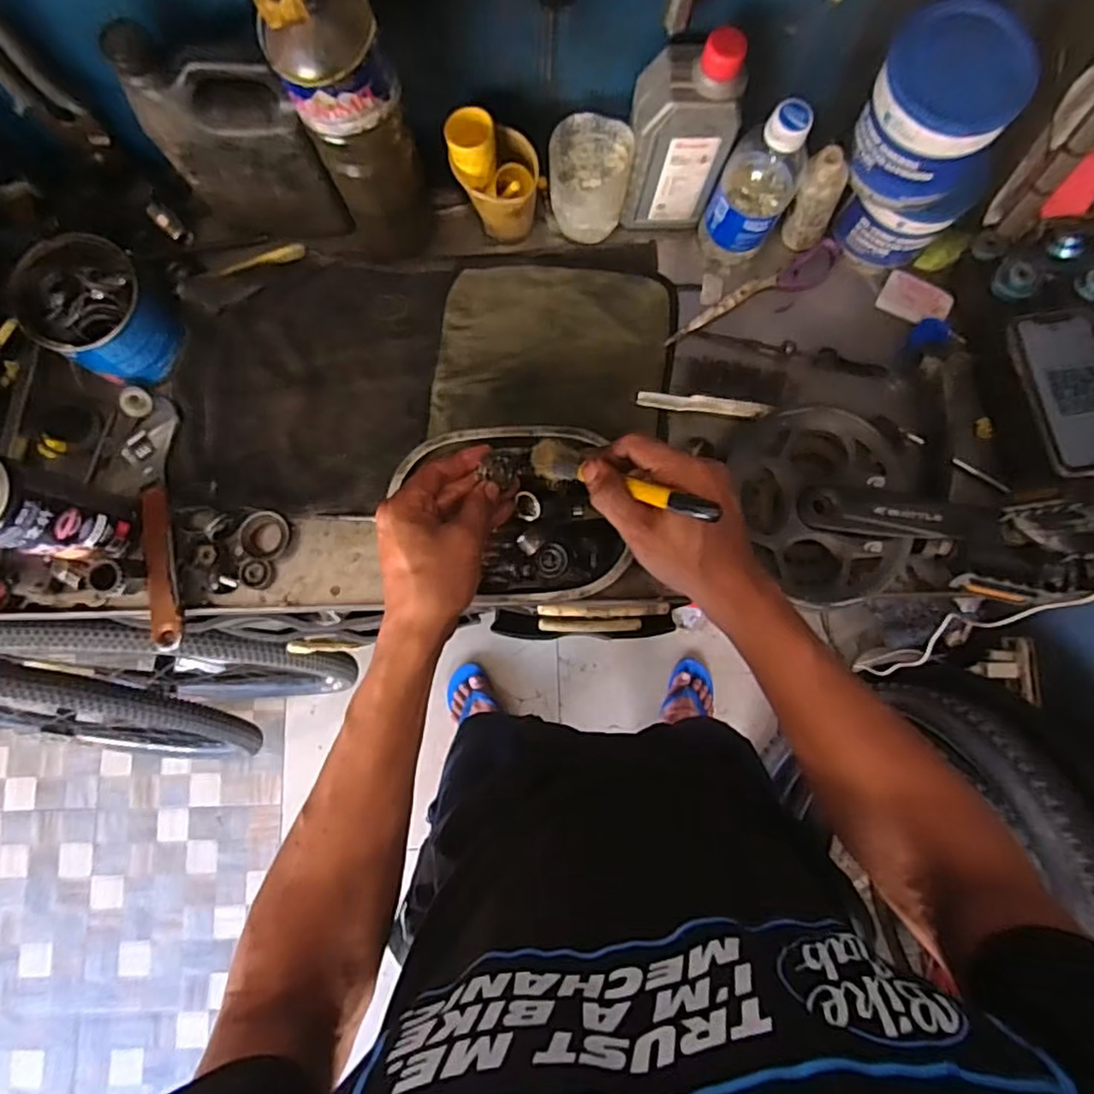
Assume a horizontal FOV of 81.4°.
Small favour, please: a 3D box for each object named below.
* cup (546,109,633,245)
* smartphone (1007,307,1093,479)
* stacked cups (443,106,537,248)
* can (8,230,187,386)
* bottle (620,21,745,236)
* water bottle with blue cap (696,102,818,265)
[{"bbox_3d":[0.038,-0.331,0.582,0.069,0.088,0.063,0,82,0],"label":"cup"},{"bbox_3d":[0.461,-0.134,0.548,0.085,0.013,0.155,-5,74,-3],"label":"smartphone"},{"bbox_3d":[-0.046,-0.324,0.572,0.074,0.108,0.060,-2,82,0],"label":"stacked cups"},{"bbox_3d":[-0.392,-0.205,0.563,0.094,0.092,0.098,0,82,0],"label":"can"},{"bbox_3d":[0.113,-0.347,0.544,0.081,0.168,0.052,1,82,0],"label":"bottle"},{"bbox_3d":[0.181,-0.309,0.552,0.064,0.159,0.058,28,83,4],"label":"water bottle with blue cap"}]

